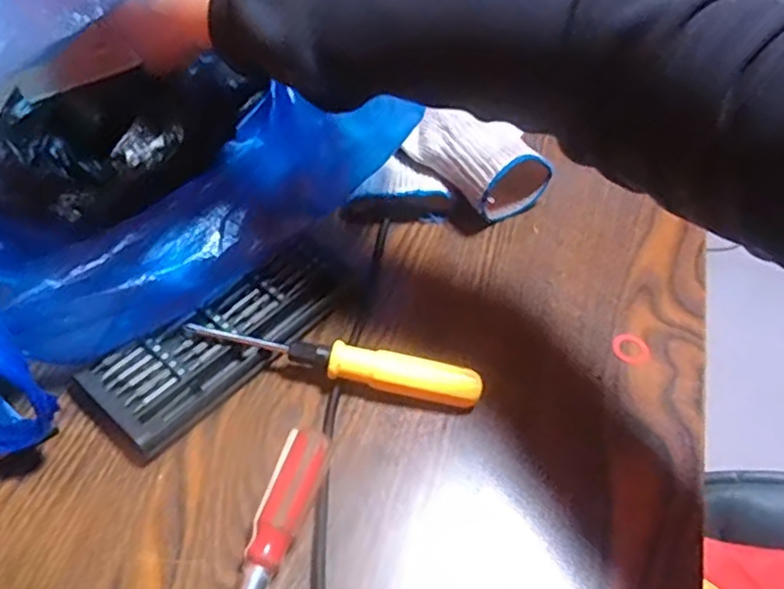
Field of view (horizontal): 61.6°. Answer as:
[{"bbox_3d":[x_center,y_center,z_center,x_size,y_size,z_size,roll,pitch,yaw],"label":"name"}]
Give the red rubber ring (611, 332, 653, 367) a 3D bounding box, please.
[{"bbox_3d":[0.139,0.031,0.381,0.022,0.004,0.021,3,53,-3],"label":"red rubber ring"}]

